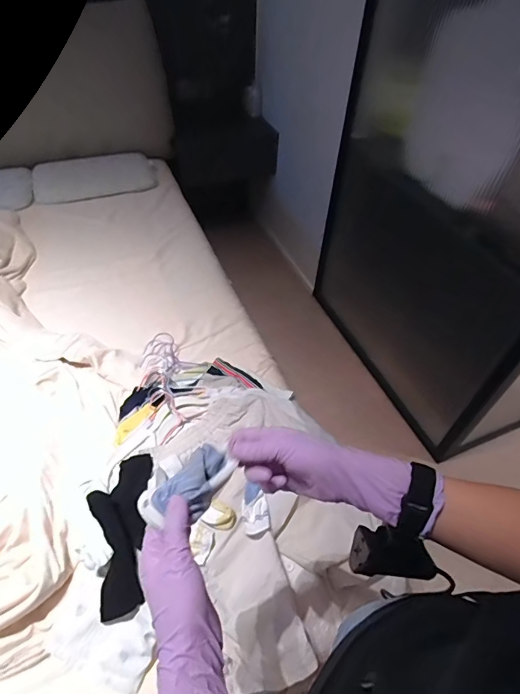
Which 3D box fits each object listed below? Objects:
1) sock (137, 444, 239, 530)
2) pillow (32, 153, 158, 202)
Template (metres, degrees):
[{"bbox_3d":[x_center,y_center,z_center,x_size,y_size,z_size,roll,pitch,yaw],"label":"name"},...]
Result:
[{"bbox_3d":[-0.069,0.127,0.386,0.051,0.027,0.087,31,56,26],"label":"sock"},{"bbox_3d":[-0.662,-0.665,1.665,0.472,0.100,0.239,-9,51,-13],"label":"pillow"}]

